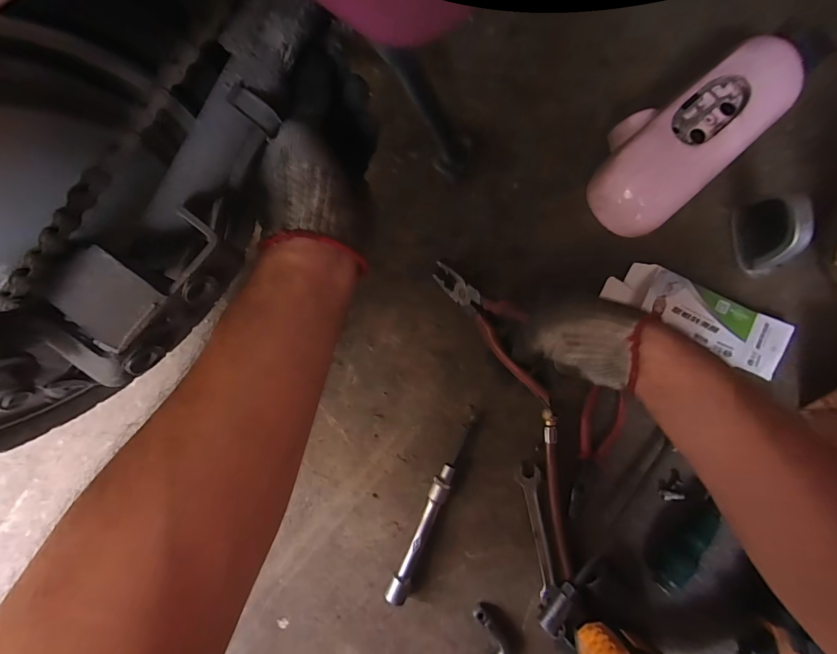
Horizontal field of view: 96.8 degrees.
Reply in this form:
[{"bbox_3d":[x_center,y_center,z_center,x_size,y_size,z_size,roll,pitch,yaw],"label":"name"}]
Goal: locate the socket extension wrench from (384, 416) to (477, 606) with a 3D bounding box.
[{"bbox_3d":[0.015,0.189,0.395,0.021,0.021,0.198,23,85,3],"label":"socket extension wrench"}]

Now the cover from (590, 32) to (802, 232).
[{"bbox_3d":[0.301,-0.217,0.414,0.260,0.050,0.112,-42,85,-3],"label":"cover"}]

